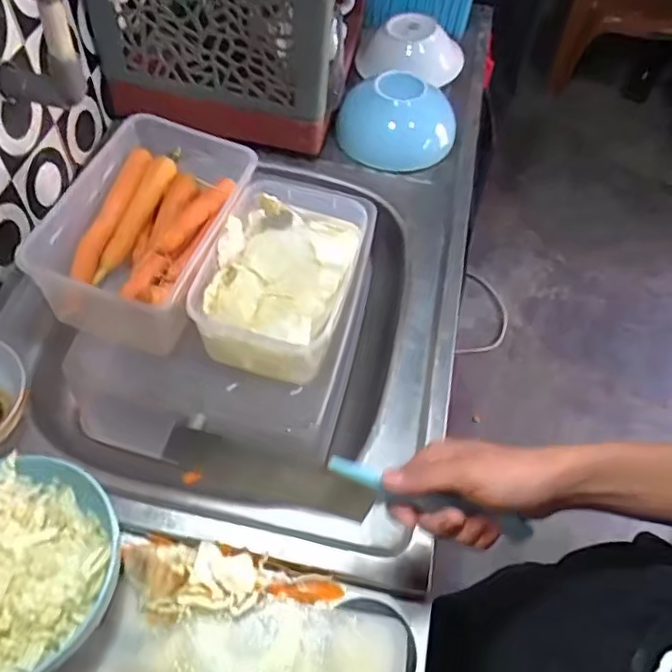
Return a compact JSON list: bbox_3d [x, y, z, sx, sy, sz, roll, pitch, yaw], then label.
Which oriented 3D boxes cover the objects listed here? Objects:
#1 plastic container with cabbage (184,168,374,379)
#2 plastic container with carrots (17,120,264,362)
[{"bbox_3d":[-0.051,-0.067,0.615,0.143,0.075,0.204,14,56,4],"label":"plastic container with cabbage"},{"bbox_3d":[-0.183,-0.108,0.607,0.134,0.093,0.218,16,56,5],"label":"plastic container with carrots"}]

